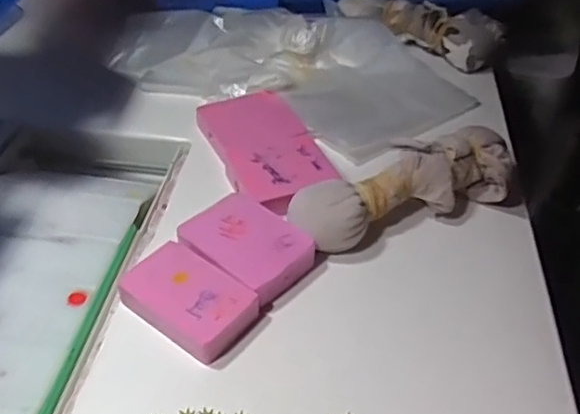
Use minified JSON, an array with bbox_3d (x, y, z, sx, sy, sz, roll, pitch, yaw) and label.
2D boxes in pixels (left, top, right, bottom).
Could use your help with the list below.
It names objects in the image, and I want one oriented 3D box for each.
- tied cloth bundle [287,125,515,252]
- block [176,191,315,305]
[{"bbox_3d":[0.079,-0.012,0.409,0.162,0.041,0.052,-16,45,-19],"label":"tied cloth bundle"},{"bbox_3d":[-0.027,0.026,0.382,0.076,0.022,0.057,30,49,28],"label":"block"}]

